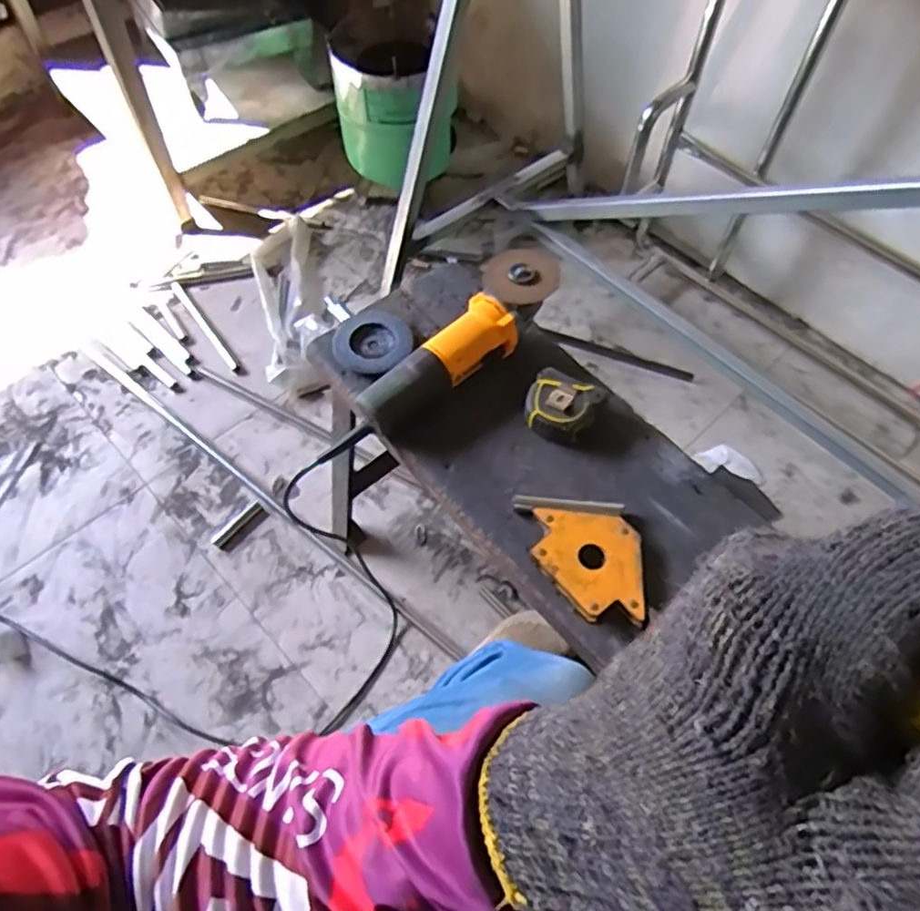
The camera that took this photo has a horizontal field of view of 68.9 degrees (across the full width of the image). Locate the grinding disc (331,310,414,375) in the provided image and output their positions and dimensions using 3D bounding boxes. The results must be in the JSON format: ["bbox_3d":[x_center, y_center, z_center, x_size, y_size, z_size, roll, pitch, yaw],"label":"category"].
[{"bbox_3d":[-0.105,-0.138,0.824,0.096,0.018,0.091,1,58,-1],"label":"grinding disc"}]

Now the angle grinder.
[{"bbox_3d":[-0.002,-0.129,0.776,0.077,0.098,0.274,40,65,21],"label":"angle grinder"}]

